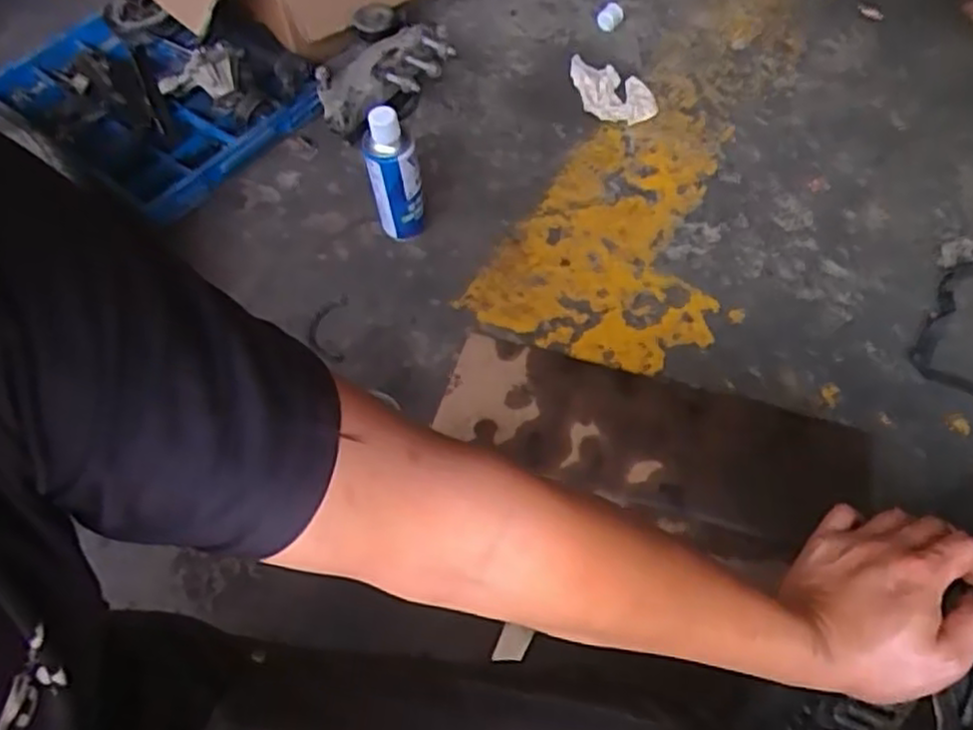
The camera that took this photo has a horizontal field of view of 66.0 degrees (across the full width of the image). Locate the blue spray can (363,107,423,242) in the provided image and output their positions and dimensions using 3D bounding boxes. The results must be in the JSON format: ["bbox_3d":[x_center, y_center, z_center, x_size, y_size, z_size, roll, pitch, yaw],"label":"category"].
[{"bbox_3d":[-0.120,-0.241,0.982,0.063,0.189,0.055,-21,61,-8],"label":"blue spray can"}]

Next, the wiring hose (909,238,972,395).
[{"bbox_3d":[0.618,-0.045,0.897,0.172,0.023,0.225,23,64,17],"label":"wiring hose"}]

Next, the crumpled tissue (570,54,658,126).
[{"bbox_3d":[0.192,-0.418,1.156,0.145,0.033,0.102,11,62,11],"label":"crumpled tissue"}]

